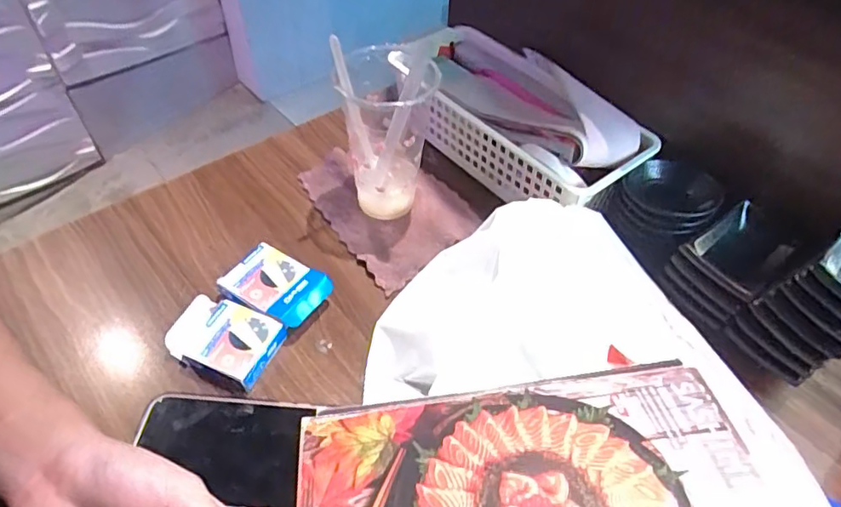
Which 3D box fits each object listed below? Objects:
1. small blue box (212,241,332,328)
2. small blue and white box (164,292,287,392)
[{"bbox_3d":[-0.129,0.032,0.495,0.087,0.025,0.060,24,53,18],"label":"small blue box"},{"bbox_3d":[-0.165,0.071,0.464,0.086,0.020,0.061,18,51,13],"label":"small blue and white box"}]

